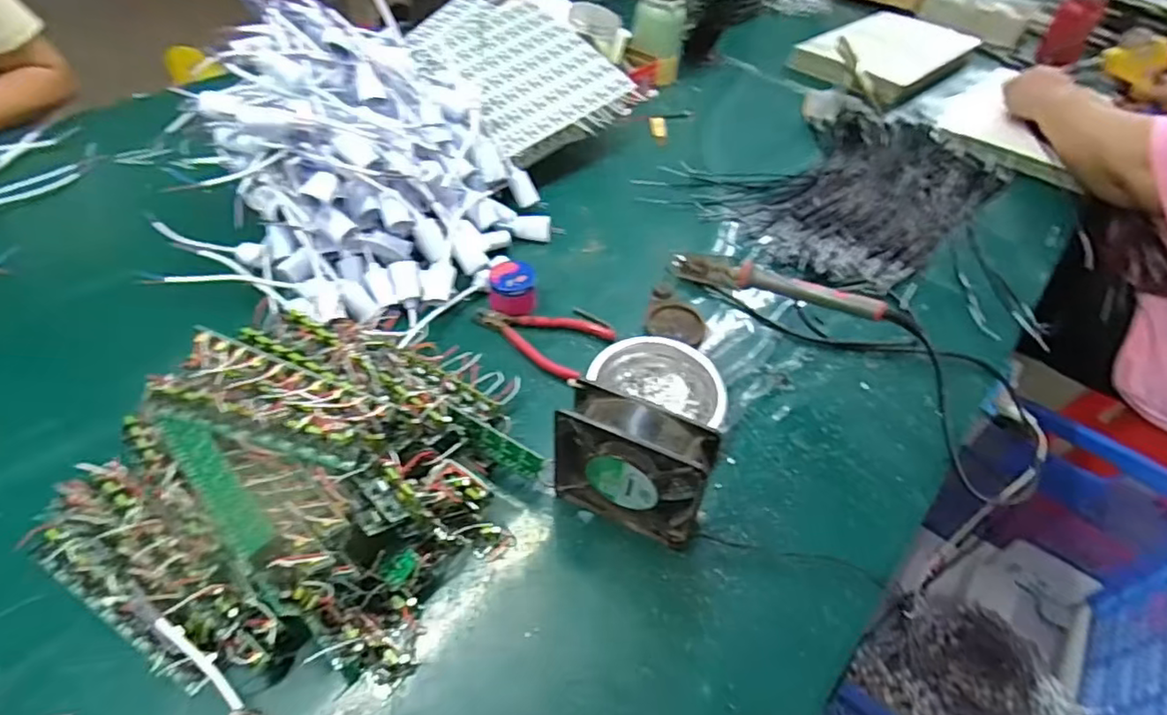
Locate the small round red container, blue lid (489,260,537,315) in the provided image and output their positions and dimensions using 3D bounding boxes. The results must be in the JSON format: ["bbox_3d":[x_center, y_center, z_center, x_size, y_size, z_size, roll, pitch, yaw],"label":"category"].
[{"bbox_3d":[-0.080,-0.081,0.676,0.049,0.040,0.059,-3,47,-10],"label":"small round red container, blue lid"}]

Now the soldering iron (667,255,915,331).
[{"bbox_3d":[0.196,-0.068,0.587,0.233,0.028,0.026,19,46,28],"label":"soldering iron"}]

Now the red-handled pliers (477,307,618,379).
[{"bbox_3d":[-0.050,-0.030,0.664,0.149,0.027,0.088,29,49,19],"label":"red-handled pliers"}]

